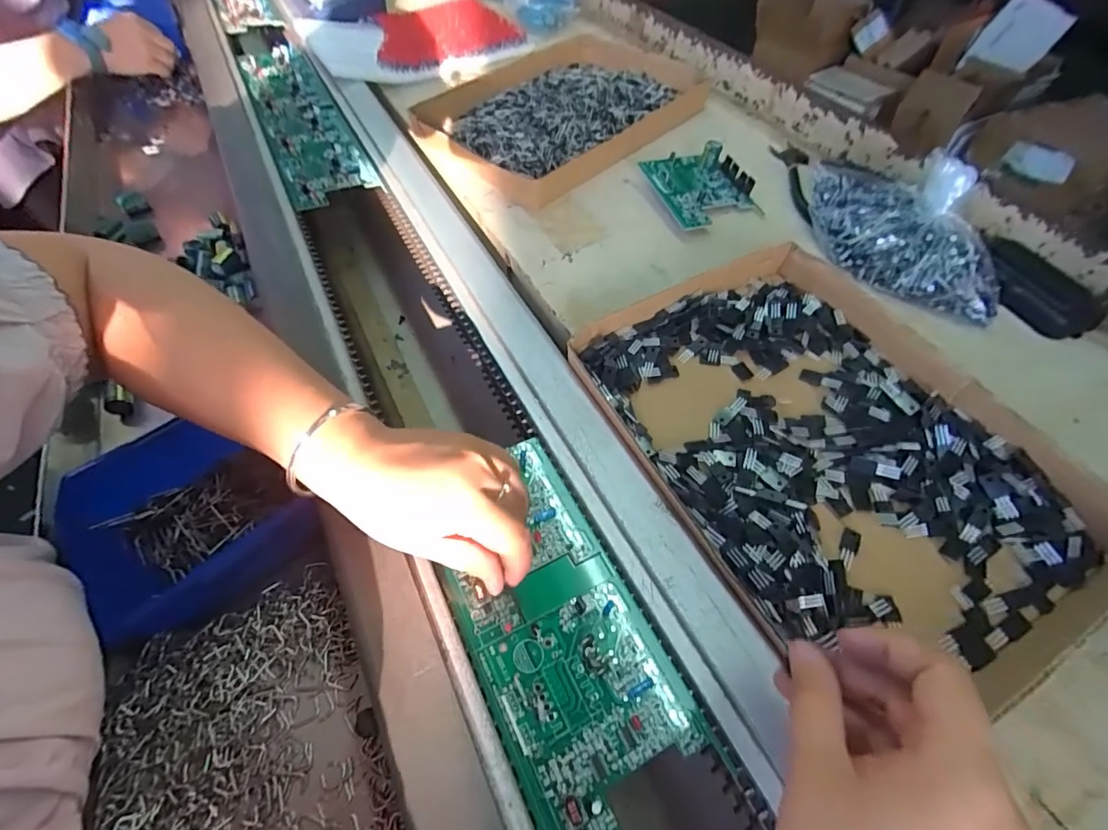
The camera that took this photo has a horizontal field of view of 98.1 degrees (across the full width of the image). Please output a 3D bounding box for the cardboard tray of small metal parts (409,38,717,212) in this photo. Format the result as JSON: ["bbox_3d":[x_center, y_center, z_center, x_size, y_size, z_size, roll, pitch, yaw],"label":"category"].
[{"bbox_3d":[-0.002,-0.395,0.607,0.276,0.031,0.329,37,65,24],"label":"cardboard tray of small metal parts"}]

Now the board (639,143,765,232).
[{"bbox_3d":[0.150,-0.238,0.497,0.092,0.034,0.105,-19,58,-16],"label":"board"}]

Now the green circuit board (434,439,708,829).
[{"bbox_3d":[-0.002,0.115,0.273,0.091,0.012,0.210,-24,58,-13],"label":"green circuit board"}]

